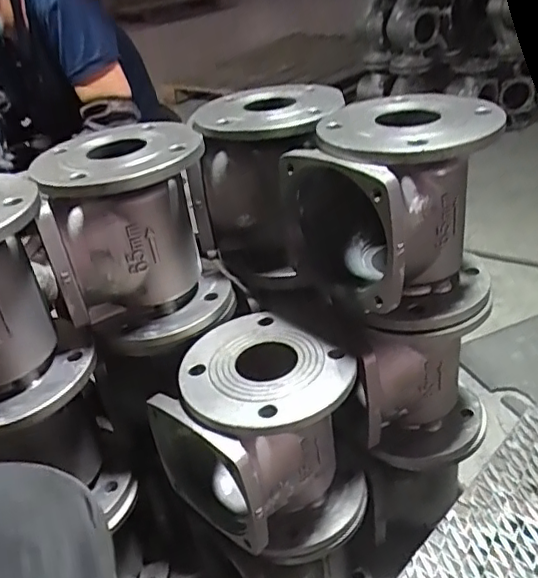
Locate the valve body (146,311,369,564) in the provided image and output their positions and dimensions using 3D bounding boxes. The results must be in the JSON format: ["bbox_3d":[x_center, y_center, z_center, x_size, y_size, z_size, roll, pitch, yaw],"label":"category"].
[{"bbox_3d":[0.000,0.160,0.631,0.176,0.198,0.174,18,40,34],"label":"valve body"}]

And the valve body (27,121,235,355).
[{"bbox_3d":[-0.144,-0.063,0.651,0.172,0.191,0.169,-14,33,-10],"label":"valve body"}]

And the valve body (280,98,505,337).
[{"bbox_3d":[0.132,-0.076,0.619,0.186,0.191,0.165,-20,34,-18],"label":"valve body"}]

